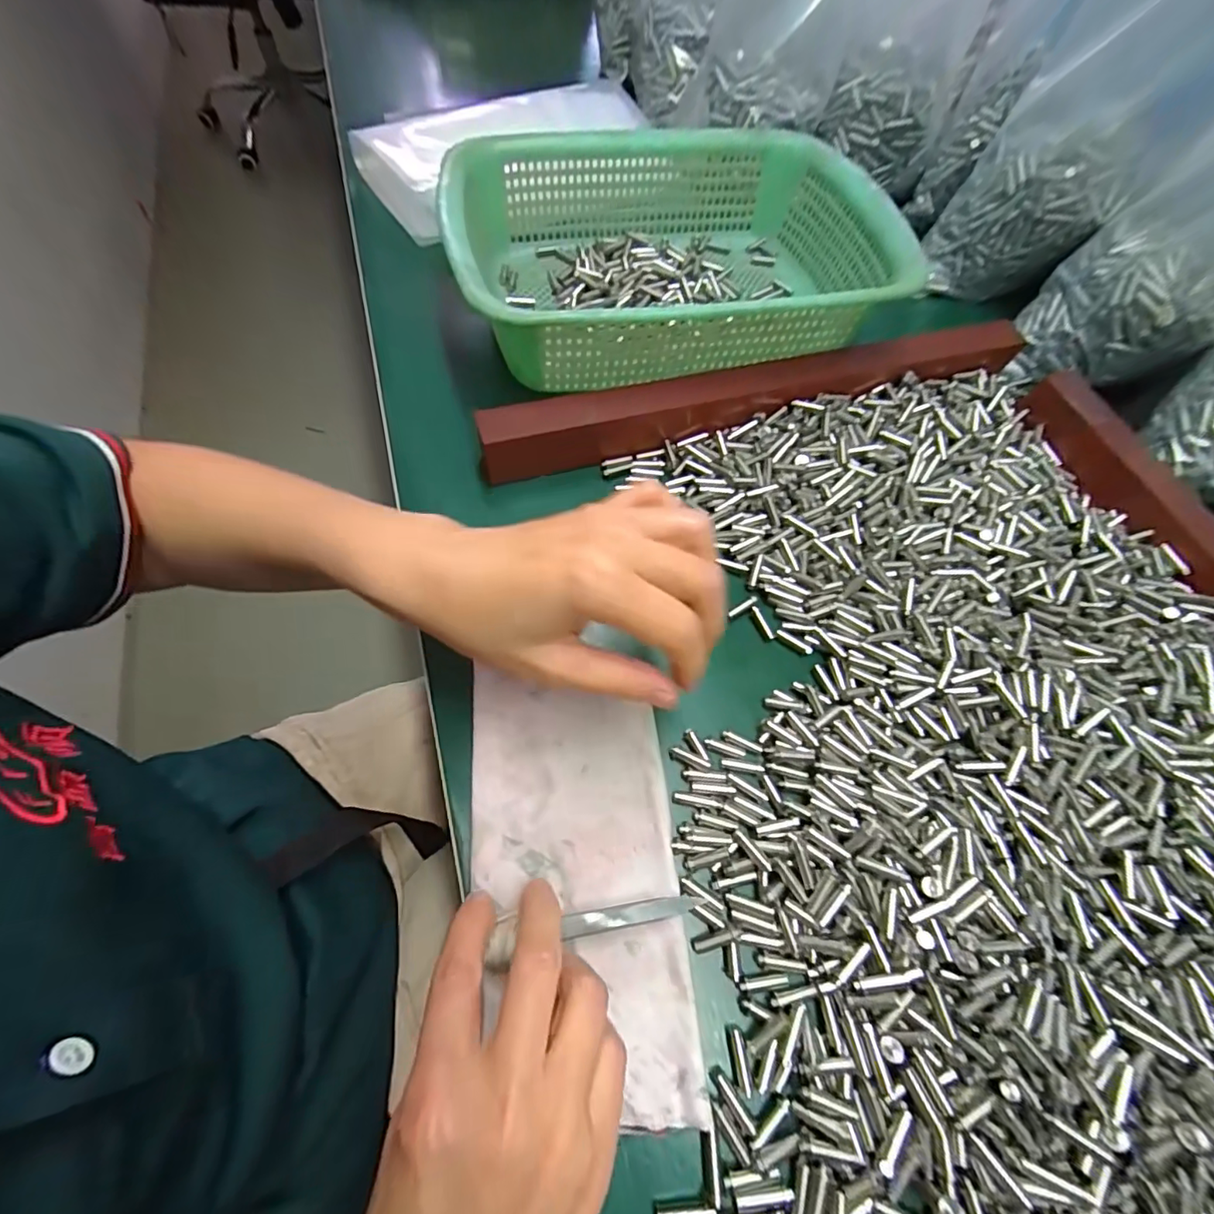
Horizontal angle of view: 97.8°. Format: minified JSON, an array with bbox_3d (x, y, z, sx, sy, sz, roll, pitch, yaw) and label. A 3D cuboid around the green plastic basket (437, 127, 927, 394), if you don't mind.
[{"bbox_3d":[0.042,-0.250,0.376,0.288,0.075,0.223,-8,64,-5],"label":"green plastic basket"}]

